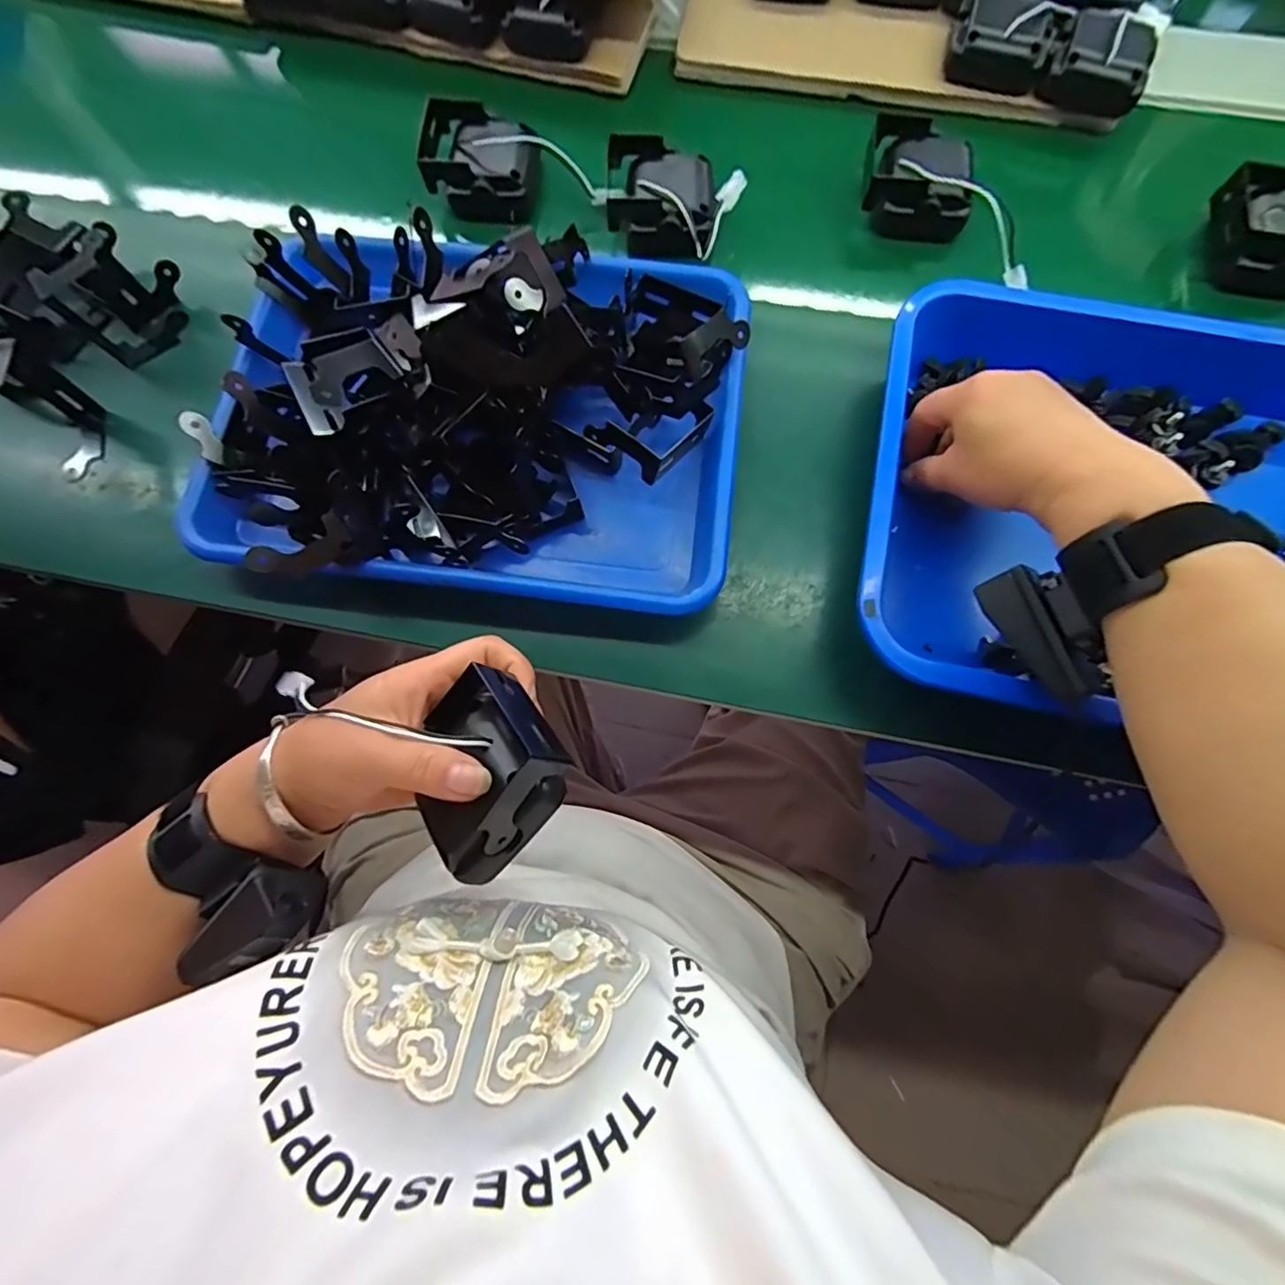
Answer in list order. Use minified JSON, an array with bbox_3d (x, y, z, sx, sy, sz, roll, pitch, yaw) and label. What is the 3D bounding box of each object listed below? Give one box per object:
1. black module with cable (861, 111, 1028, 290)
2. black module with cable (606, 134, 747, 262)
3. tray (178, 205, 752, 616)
[{"bbox_3d":[0.225,-0.323,0.424,0.148,0.042,0.072,34,79,9],"label":"black module with cable"},{"bbox_3d":[0.021,-0.320,0.428,0.098,0.047,0.077,10,76,3],"label":"black module with cable"},{"bbox_3d":[-0.103,-0.142,0.347,0.325,0.078,0.229,4,76,2],"label":"tray"}]

